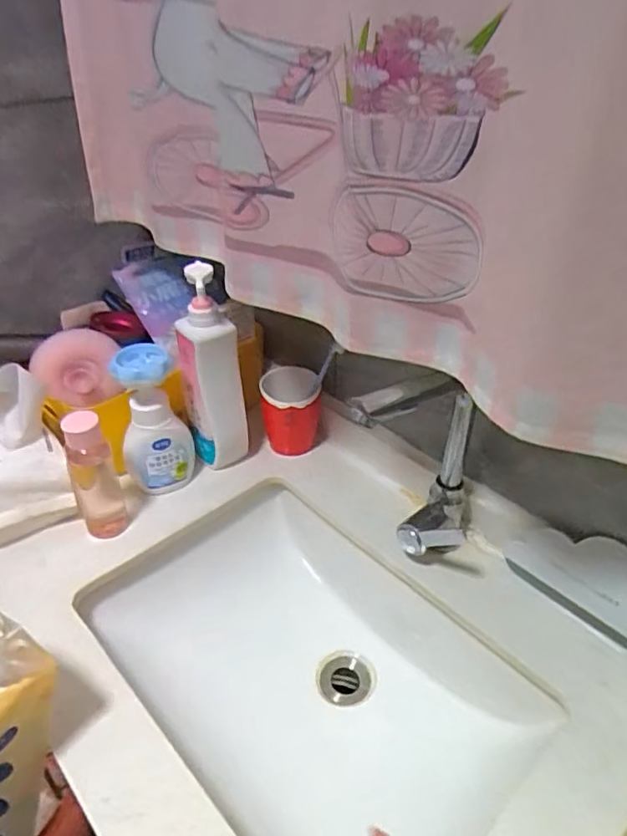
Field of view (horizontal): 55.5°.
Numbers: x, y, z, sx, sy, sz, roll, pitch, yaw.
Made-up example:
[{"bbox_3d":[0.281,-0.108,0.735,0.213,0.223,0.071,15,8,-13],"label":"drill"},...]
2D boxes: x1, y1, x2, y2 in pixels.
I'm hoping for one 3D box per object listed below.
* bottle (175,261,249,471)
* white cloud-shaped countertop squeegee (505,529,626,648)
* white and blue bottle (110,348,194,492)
[{"bbox_3d":[-0.129,-0.056,0.737,0.074,0.258,0.054,-11,38,-14],"label":"bottle"},{"bbox_3d":[0.280,0.161,0.603,0.160,0.085,0.027,31,47,35],"label":"white cloud-shaped countertop squeegee"},{"bbox_3d":[-0.197,0.007,0.733,0.083,0.181,0.066,-11,38,-14],"label":"white and blue bottle"}]

